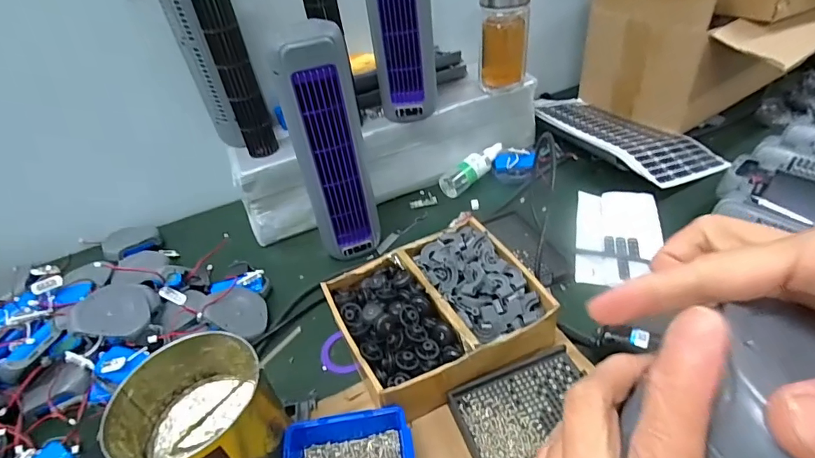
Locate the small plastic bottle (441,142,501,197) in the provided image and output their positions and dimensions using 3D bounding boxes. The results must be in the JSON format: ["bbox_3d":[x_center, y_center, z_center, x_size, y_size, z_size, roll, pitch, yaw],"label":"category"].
[{"bbox_3d":[0.110,-0.104,0.734,0.130,0.035,0.036,-39,48,-16],"label":"small plastic bottle"}]

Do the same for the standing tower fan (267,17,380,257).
[{"bbox_3d":[-0.093,-0.094,0.557,0.080,0.292,0.059,-1,40,7],"label":"standing tower fan"}]

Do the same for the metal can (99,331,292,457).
[{"bbox_3d":[-0.173,0.177,0.393,0.119,0.107,0.131,-30,45,-25],"label":"metal can"}]

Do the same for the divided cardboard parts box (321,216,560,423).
[{"bbox_3d":[0.029,0.090,0.495,0.212,0.075,0.172,-19,41,-14],"label":"divided cardboard parts box"}]

